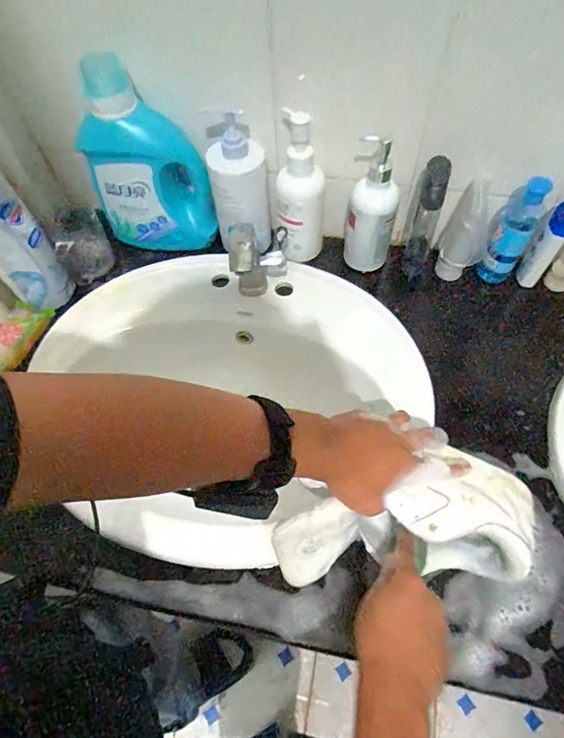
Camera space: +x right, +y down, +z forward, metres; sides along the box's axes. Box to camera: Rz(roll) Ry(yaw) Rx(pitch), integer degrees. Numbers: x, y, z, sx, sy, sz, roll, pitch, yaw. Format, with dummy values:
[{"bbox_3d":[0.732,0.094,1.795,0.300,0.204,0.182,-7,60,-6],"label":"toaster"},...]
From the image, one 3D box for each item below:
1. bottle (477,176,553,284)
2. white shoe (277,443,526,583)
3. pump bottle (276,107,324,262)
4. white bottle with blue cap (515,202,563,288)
[{"bbox_3d":[0.325,-0.191,0.614,0.052,0.166,0.047,29,65,18],"label":"bottle"},{"bbox_3d":[0.124,0.159,0.432,0.253,0.095,0.107,-10,60,1],"label":"white shoe"},{"bbox_3d":[0.025,-0.249,0.617,0.071,0.205,0.063,-3,60,0],"label":"pump bottle"},{"bbox_3d":[0.373,-0.172,0.621,0.039,0.130,0.037,-1,60,2],"label":"white bottle with blue cap"}]

